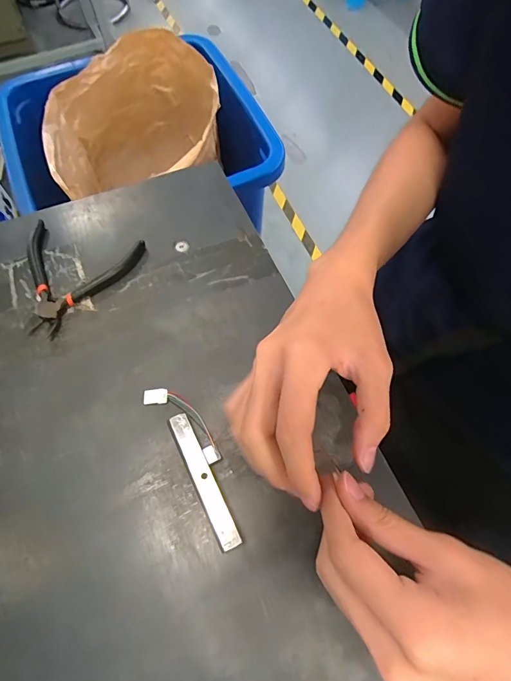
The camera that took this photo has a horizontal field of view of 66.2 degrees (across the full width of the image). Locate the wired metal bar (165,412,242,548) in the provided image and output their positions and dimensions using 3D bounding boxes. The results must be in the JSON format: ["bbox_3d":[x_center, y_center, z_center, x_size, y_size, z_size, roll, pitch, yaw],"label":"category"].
[{"bbox_3d":[-0.037,0.097,0.277,0.015,0.015,0.096,-25,67,-12],"label":"wired metal bar"}]

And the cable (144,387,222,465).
[{"bbox_3d":[-0.054,0.060,0.298,0.078,0.008,0.022,38,69,16],"label":"cable"}]

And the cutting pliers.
[{"bbox_3d":[-0.169,-0.054,0.351,0.109,0.011,0.107,12,65,5],"label":"cutting pliers"}]

